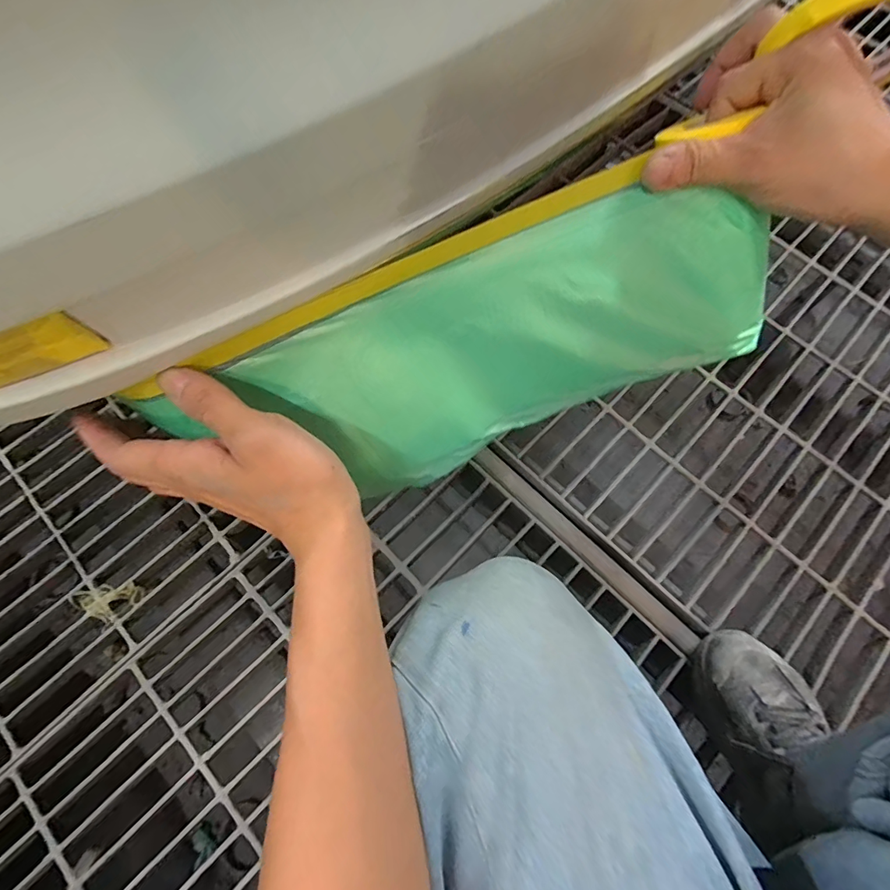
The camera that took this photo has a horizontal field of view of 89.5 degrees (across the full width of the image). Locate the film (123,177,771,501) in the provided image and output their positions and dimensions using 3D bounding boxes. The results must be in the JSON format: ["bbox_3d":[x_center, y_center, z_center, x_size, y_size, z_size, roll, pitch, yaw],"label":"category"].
[{"bbox_3d":[0.035,-0.057,0.300,0.385,0.137,0.015,-24,34,-3],"label":"film"}]

